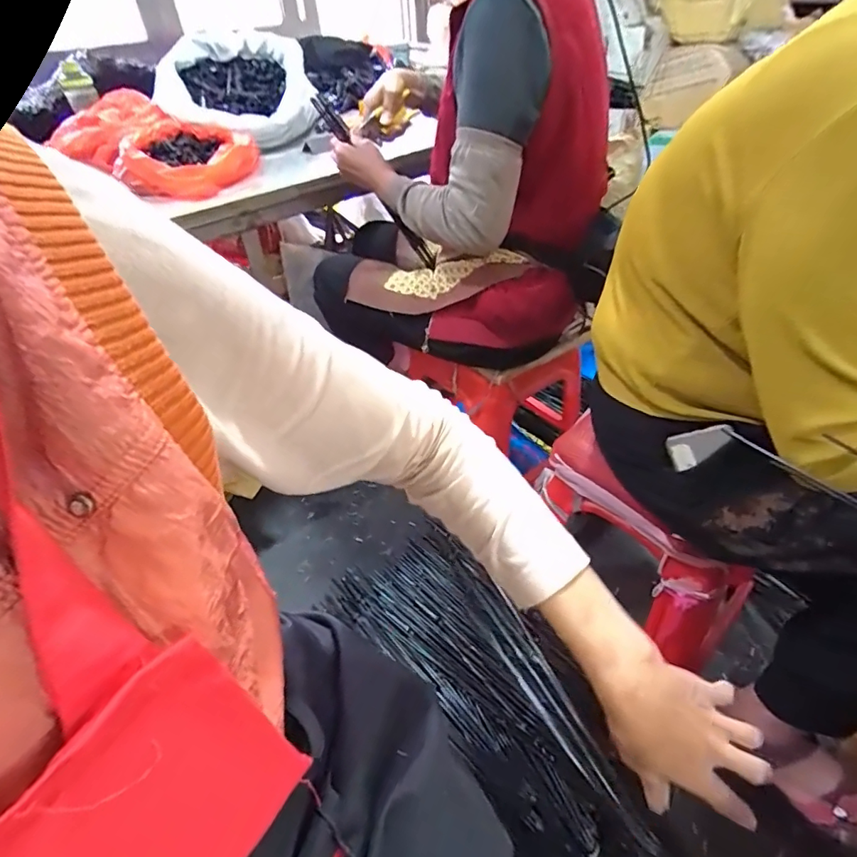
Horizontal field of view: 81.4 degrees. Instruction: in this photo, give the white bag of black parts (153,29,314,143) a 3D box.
[{"bbox_3d":[-0.455,-0.810,1.177,0.239,0.179,0.329,22,48,27],"label":"white bag of black parts"}]

